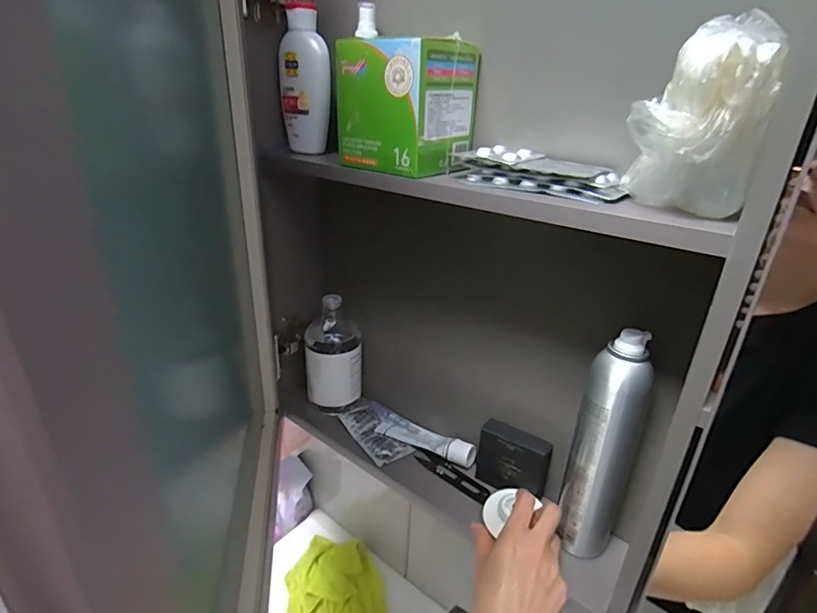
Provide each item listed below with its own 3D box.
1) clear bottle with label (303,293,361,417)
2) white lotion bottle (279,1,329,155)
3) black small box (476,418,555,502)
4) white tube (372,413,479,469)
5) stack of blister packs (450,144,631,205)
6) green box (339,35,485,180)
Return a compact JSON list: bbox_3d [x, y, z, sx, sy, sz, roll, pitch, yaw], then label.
[{"bbox_3d":[-0.100,0.071,0.637,0.073,0.163,0.060,-3,25,-9],"label":"clear bottle with label"},{"bbox_3d":[-0.112,-0.242,0.506,0.040,0.140,0.042,-10,27,-25],"label":"white lotion bottle"},{"bbox_3d":[0.116,0.171,0.522,0.077,0.073,0.021,13,27,24],"label":"black small box"},{"bbox_3d":[0.022,0.167,0.601,0.134,0.022,0.038,17,28,30],"label":"white tube"},{"bbox_3d":[0.109,-0.112,0.387,0.140,0.027,0.052,21,31,36],"label":"stack of blister packs"},{"bbox_3d":[-0.001,-0.183,0.434,0.099,0.104,0.086,19,30,34],"label":"green box"}]

